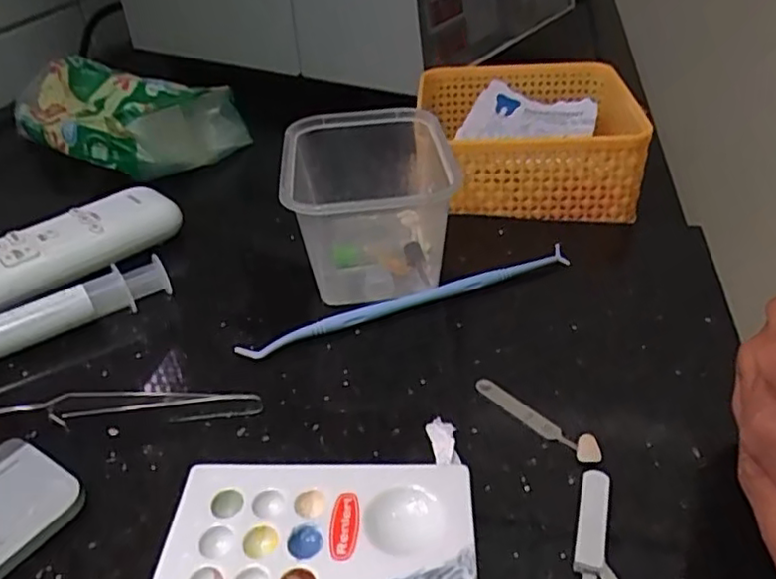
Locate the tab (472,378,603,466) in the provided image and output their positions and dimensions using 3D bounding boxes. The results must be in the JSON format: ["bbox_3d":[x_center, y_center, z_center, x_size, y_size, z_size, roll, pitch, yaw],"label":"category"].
[{"bbox_3d":[0.056,0.047,0.241,0.010,0.005,0.056,-25,41,-29],"label":"tab"}]

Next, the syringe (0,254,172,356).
[{"bbox_3d":[-0.162,0.014,0.291,0.125,0.015,0.017,-25,41,-28],"label":"syringe"}]

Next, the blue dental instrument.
[{"bbox_3d":[0.012,0.005,0.300,0.163,0.008,0.004,-18,-5,-16],"label":"blue dental instrument"}]

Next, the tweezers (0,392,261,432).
[{"bbox_3d":[-0.116,0.047,0.251,0.130,0.010,0.011,-3,35,0],"label":"tweezers"}]

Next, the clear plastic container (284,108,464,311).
[{"bbox_3d":[-0.005,-0.042,0.324,0.086,0.060,0.102,-5,35,-3],"label":"clear plastic container"}]

